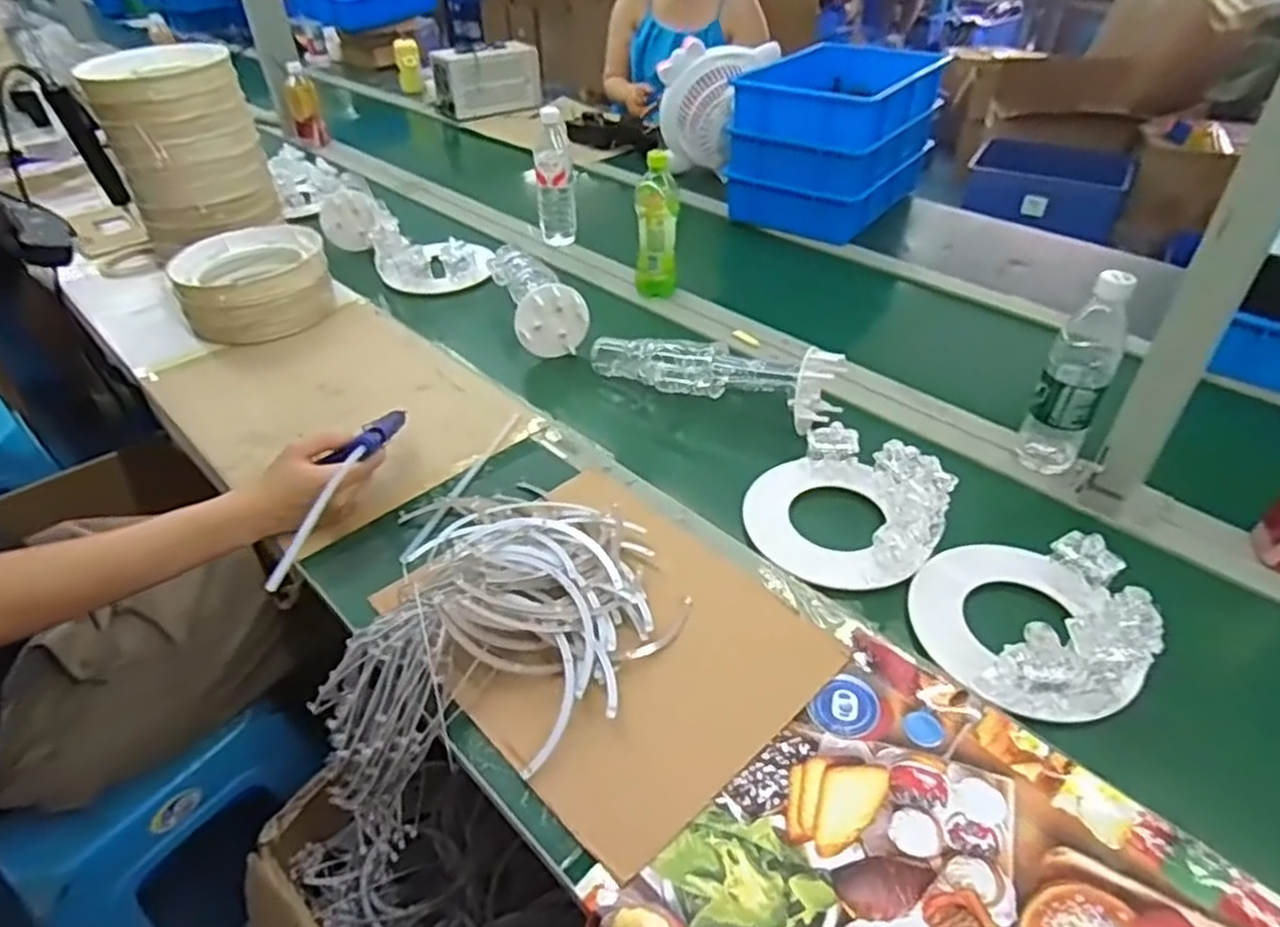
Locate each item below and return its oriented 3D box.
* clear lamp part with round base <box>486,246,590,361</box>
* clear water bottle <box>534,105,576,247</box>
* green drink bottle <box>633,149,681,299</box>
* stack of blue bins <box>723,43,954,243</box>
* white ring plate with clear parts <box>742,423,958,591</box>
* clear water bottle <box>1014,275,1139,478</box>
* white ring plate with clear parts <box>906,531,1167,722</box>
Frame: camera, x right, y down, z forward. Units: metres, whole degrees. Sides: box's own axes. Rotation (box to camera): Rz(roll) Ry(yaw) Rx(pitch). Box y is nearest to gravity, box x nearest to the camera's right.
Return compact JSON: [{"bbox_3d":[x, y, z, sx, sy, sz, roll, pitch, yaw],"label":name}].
[{"bbox_3d":[-0.161,-0.261,1.132,0.100,0.097,0.236,-14,42,-16],"label":"clear lamp part with round base"},{"bbox_3d":[-0.153,-0.502,1.340,0.070,0.234,0.061,-3,41,-2],"label":"clear water bottle"},{"bbox_3d":[0.026,-0.364,1.164,0.067,0.207,0.056,-5,41,-5],"label":"green drink bottle"},{"bbox_3d":[0.388,-0.653,1.472,0.315,0.281,0.348,22,46,25],"label":"stack of blue bins"},{"bbox_3d":[0.209,0.025,0.768,0.157,0.088,0.188,-19,44,-21],"label":"white ring plate with clear parts"},{"bbox_3d":[0.479,-0.097,0.812,0.063,0.223,0.064,22,46,25],"label":"clear water bottle"},{"bbox_3d":[0.346,0.117,0.658,0.184,0.083,0.176,0,41,0],"label":"white ring plate with clear parts"}]

